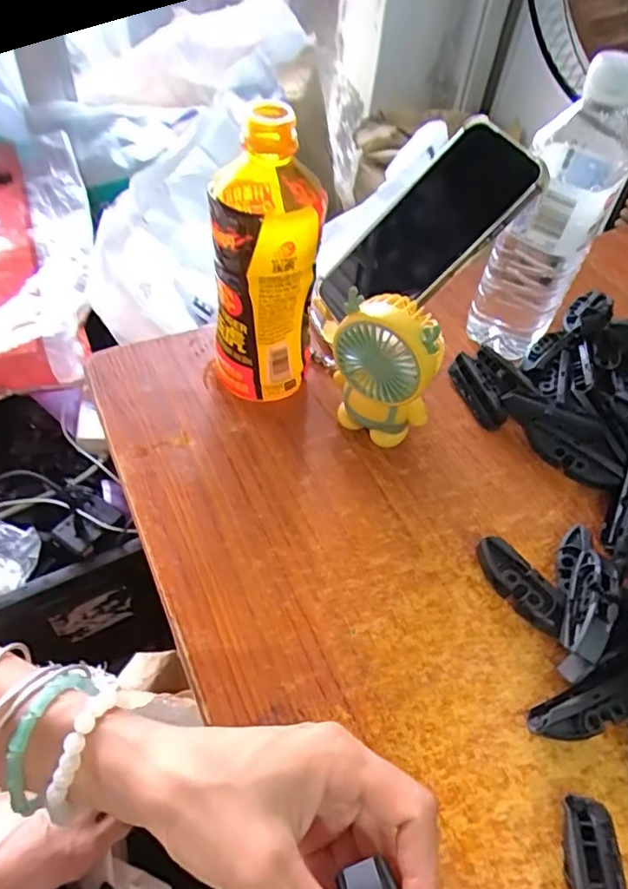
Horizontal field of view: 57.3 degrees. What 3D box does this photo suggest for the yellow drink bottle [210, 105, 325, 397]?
[{"bbox_3d":[-0.033,-0.118,0.382,0.065,0.179,0.076,0,50,-7],"label":"yellow drink bottle"}]

